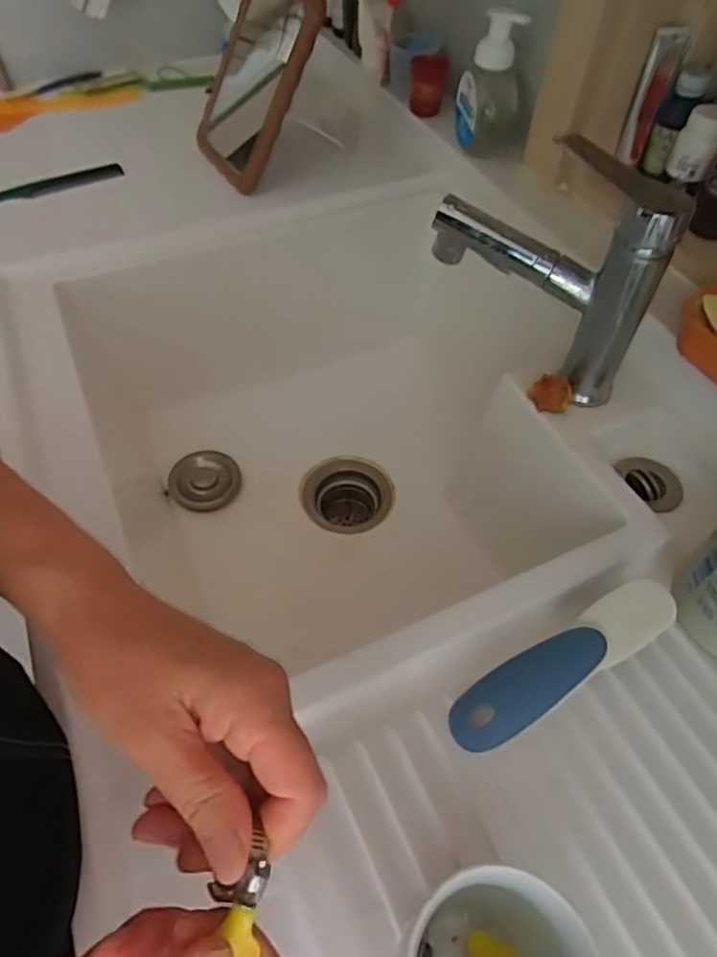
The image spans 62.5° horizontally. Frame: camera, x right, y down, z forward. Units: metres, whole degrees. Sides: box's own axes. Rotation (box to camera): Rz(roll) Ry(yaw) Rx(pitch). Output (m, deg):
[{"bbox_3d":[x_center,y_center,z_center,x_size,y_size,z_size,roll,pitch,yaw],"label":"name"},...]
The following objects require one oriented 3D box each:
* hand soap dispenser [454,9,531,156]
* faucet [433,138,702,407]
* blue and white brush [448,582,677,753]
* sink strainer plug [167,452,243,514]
[{"bbox_3d":[0.146,-0.438,0.668,0.071,0.145,0.061,9,54,6],"label":"hand soap dispenser"},{"bbox_3d":[0.149,-0.169,0.487,0.179,0.181,0.049,32,60,21],"label":"faucet"},{"bbox_3d":[0.131,0.121,0.382,0.162,0.046,0.037,-25,58,-17],"label":"blue and white brush"},{"bbox_3d":[-0.184,0.003,0.713,0.083,0.018,0.077,0,54,0],"label":"sink strainer plug"}]

